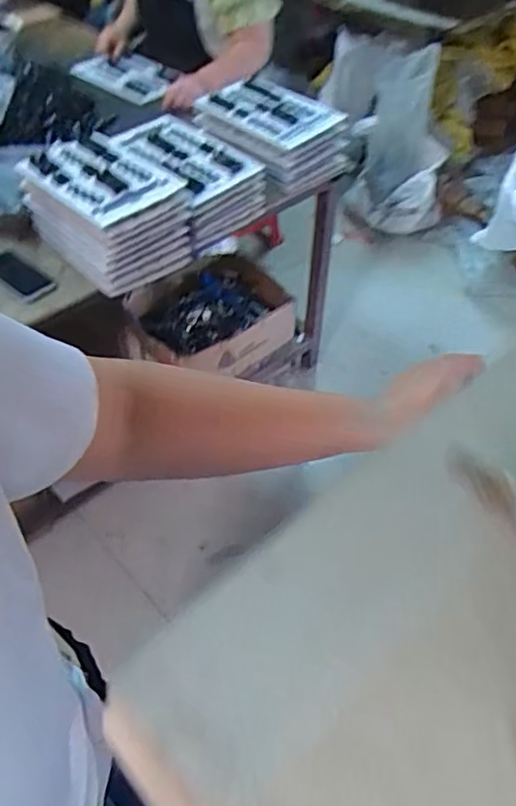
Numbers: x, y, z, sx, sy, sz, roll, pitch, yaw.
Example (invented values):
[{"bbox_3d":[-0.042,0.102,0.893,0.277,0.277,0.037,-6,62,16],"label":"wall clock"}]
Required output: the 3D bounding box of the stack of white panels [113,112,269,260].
[{"bbox_3d":[-0.156,-0.497,1.376,0.215,0.142,0.337,-33,57,-24],"label":"stack of white panels"}]

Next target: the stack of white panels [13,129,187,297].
[{"bbox_3d":[-0.314,-0.394,1.264,0.224,0.172,0.355,-37,59,-26],"label":"stack of white panels"}]

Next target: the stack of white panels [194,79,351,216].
[{"bbox_3d":[0.015,-0.656,1.532,0.260,0.160,0.356,-34,57,-24],"label":"stack of white panels"}]

